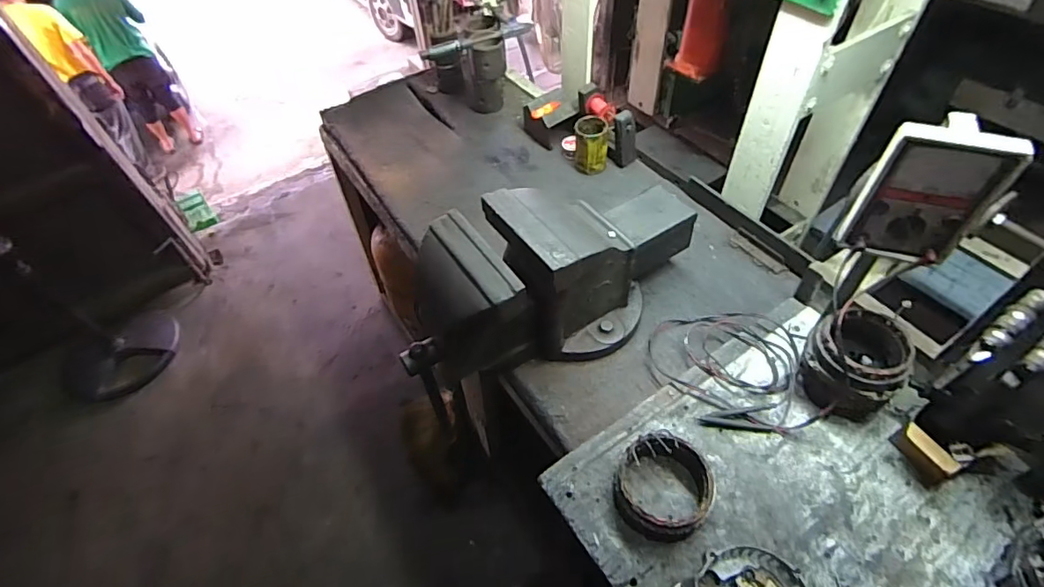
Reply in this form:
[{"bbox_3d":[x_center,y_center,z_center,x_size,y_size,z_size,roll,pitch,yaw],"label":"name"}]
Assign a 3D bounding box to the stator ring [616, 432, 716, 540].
[{"bbox_3d":[0.197,0.268,0.707,0.126,0.060,0.127,-2,52,3],"label":"stator ring"}]

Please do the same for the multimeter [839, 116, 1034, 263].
[{"bbox_3d":[0.491,-0.123,0.625,0.136,0.176,0.057,18,55,17],"label":"multimeter"}]

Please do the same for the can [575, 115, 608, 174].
[{"bbox_3d":[0.168,-0.355,1.230,0.079,0.107,0.089,-1,52,3],"label":"can"}]

